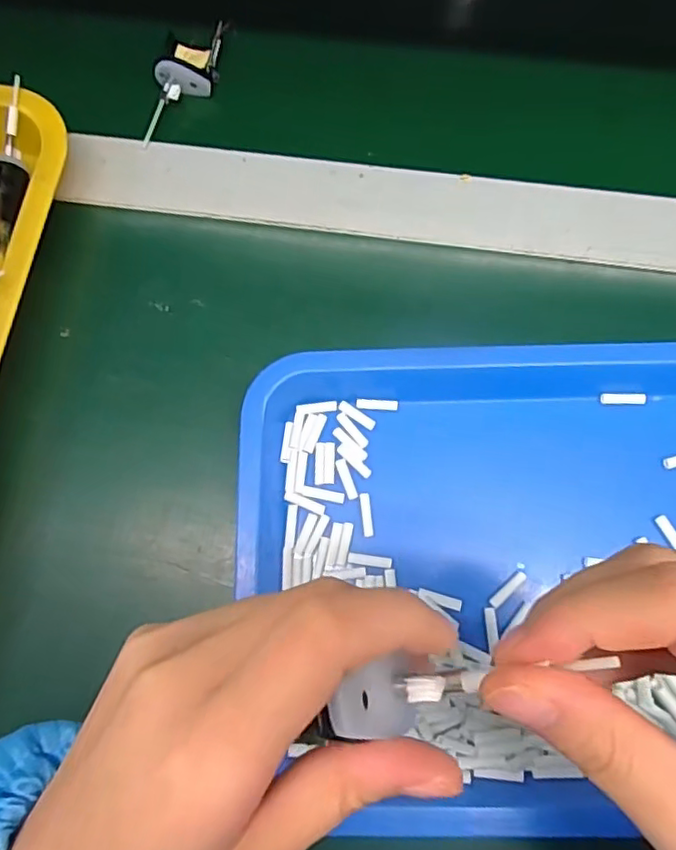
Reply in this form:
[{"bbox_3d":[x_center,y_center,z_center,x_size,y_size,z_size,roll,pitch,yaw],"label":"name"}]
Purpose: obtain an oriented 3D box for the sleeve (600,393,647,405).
[{"bbox_3d":[0.156,-0.014,0.332,0.023,0.004,0.006,4,74,3],"label":"sleeve"}]

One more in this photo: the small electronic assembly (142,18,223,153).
[{"bbox_3d":[-0.100,-0.223,0.392,0.035,0.016,0.093,6,74,3],"label":"small electronic assembly"}]

